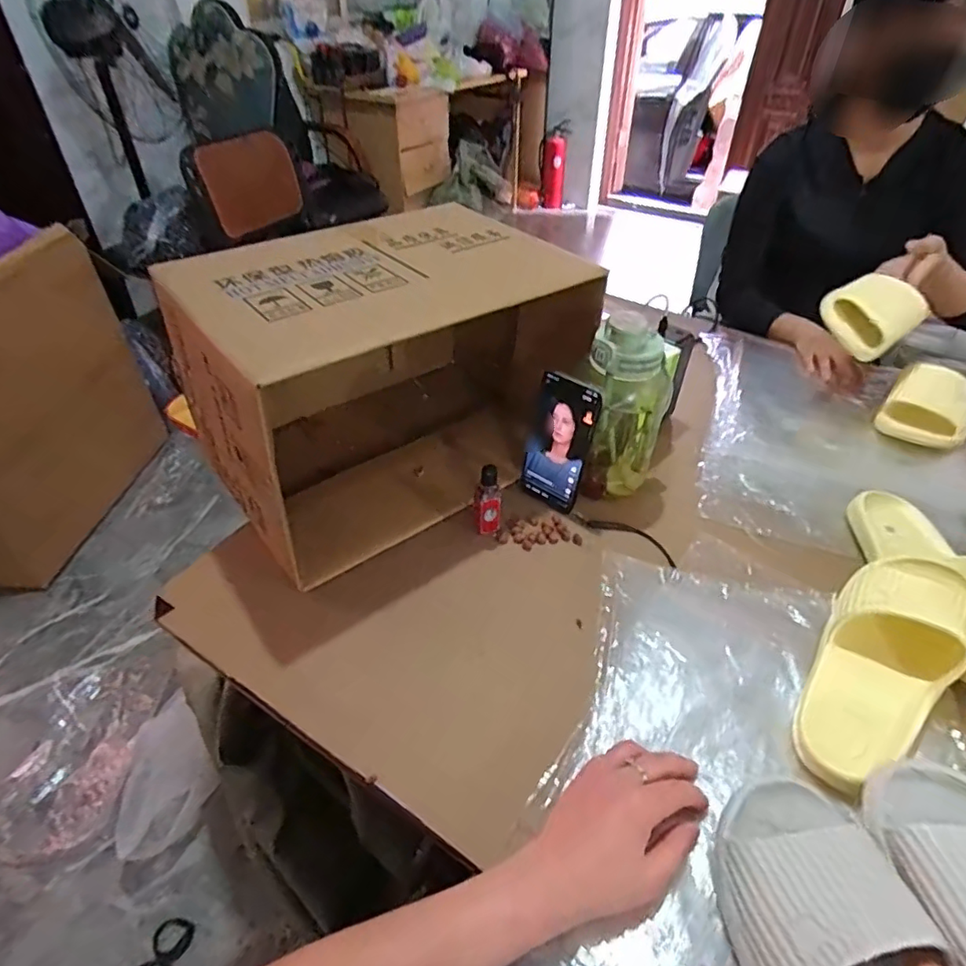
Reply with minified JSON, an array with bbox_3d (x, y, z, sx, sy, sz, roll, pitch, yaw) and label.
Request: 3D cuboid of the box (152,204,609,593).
[{"bbox_3d":[-0.116,-0.132,0.683,0.404,0.258,0.274,-31,49,-30],"label":"box"}]

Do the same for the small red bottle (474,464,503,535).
[{"bbox_3d":[0.006,0.019,0.635,0.029,0.091,0.023,0,41,0],"label":"small red bottle"}]

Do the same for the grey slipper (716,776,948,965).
[{"bbox_3d":[0.213,0.300,0.343,0.102,0.065,0.260,2,44,2],"label":"grey slipper"}]

